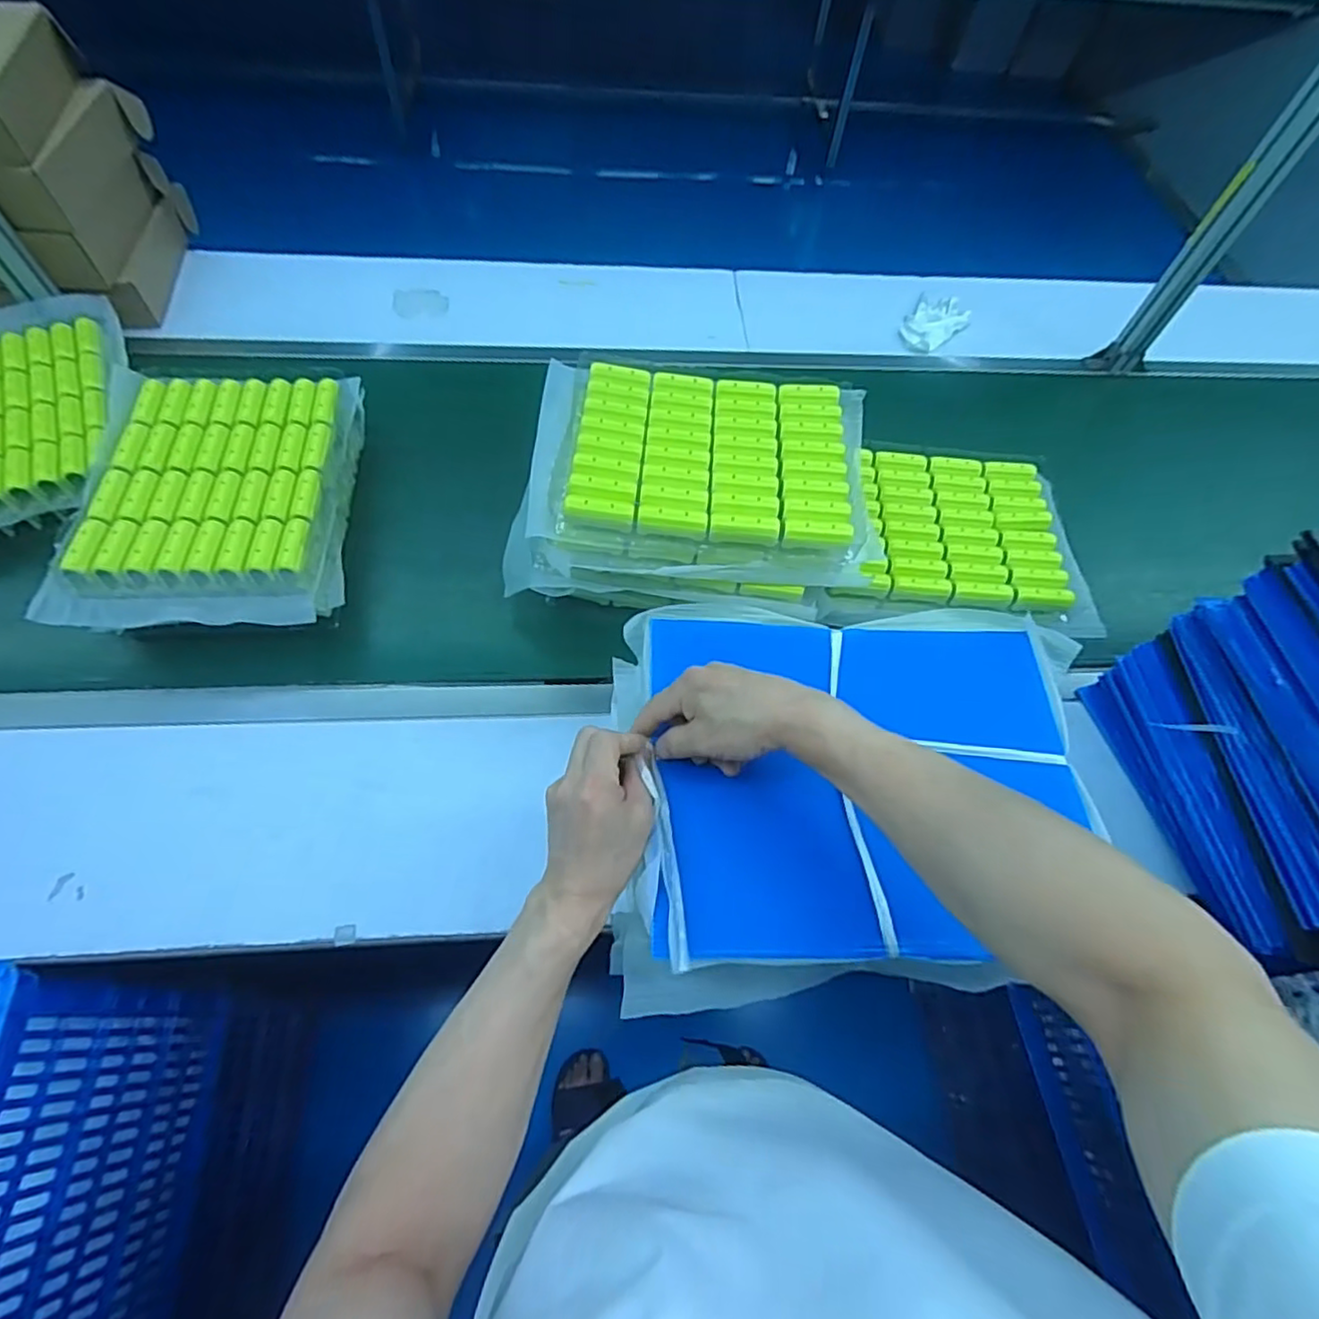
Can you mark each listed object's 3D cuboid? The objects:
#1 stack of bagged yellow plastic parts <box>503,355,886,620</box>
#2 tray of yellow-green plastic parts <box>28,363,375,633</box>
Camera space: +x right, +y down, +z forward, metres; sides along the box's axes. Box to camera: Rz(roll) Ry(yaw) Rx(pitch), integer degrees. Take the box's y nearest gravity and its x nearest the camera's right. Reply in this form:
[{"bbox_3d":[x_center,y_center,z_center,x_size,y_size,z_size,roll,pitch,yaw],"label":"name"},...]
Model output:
[{"bbox_3d":[0.035,-0.216,0.816,0.432,0.151,0.268,4,57,2],"label":"stack of bagged yellow plastic parts"},{"bbox_3d":[-0.564,-0.209,0.830,0.306,0.094,0.379,-6,57,-4],"label":"tray of yellow-green plastic parts"}]

